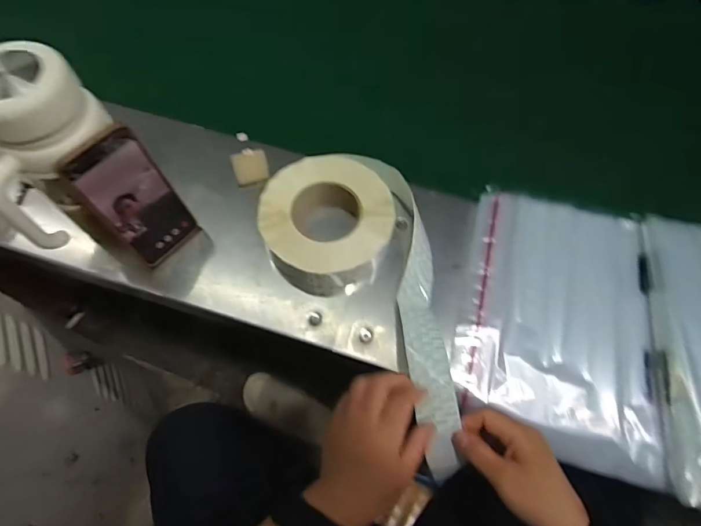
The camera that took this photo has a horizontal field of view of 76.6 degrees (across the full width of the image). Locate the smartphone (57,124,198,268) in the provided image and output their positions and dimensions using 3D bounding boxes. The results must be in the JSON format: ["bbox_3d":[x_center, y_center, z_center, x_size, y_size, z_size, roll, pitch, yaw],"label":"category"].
[{"bbox_3d":[-0.222,-0.064,0.466,0.005,0.158,0.075,32,67,31],"label":"smartphone"}]

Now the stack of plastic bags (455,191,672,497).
[{"bbox_3d":[0.234,0.062,0.503,0.210,0.027,0.297,13,65,6],"label":"stack of plastic bags"}]

